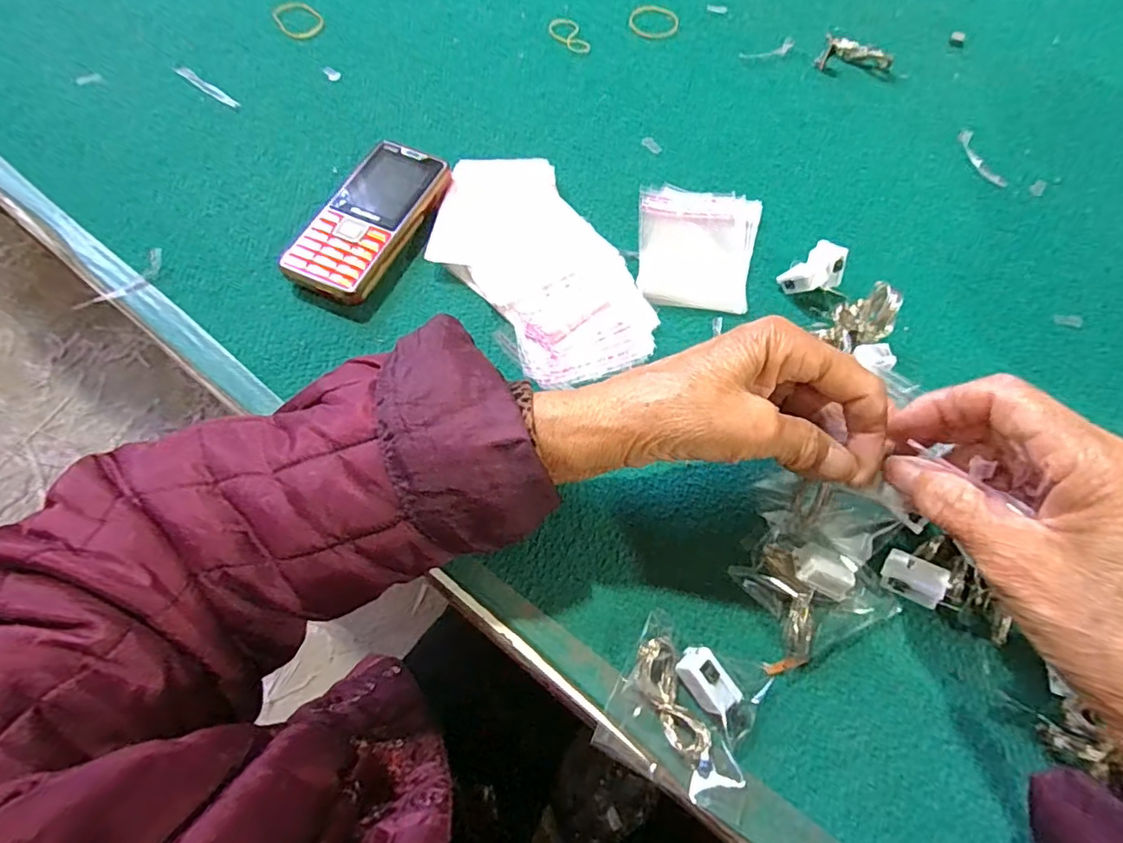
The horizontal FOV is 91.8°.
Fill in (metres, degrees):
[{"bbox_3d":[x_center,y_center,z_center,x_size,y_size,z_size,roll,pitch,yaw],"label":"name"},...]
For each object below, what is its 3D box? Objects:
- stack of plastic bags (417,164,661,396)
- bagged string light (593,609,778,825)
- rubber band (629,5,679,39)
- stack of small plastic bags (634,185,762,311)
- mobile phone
[{"bbox_3d":[-0.020,-0.104,0.358,0.101,0.011,0.187,-26,69,-12],"label":"stack of plastic bags"},{"bbox_3d":[0.058,0.131,0.247,0.065,0.022,0.065,25,68,9],"label":"bagged string light"},{"bbox_3d":[0.081,-0.349,0.476,0.043,0.004,0.042,0,73,0],"label":"rubber band"},{"bbox_3d":[0.092,-0.118,0.369,0.079,0.008,0.096,7,66,1],"label":"stack of small plastic bags"},{"bbox_3d":[-0.127,-0.133,0.363,0.057,0.020,0.126,25,68,9],"label":"mobile phone"}]

